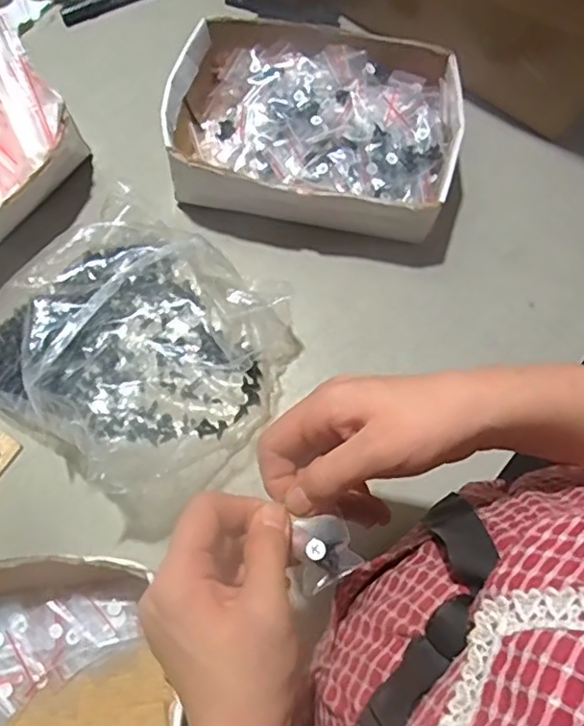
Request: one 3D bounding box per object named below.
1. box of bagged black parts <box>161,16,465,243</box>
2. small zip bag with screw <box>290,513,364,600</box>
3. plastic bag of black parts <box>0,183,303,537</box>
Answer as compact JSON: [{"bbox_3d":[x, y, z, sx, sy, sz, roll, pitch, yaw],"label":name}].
[{"bbox_3d":[0.020,-0.211,0.561,0.254,0.065,0.190,9,70,3],"label":"box of bagged black parts"},{"bbox_3d":[0.014,0.102,0.336,0.038,0.019,0.036,-29,73,-11],"label":"small zip bag with screw"},{"bbox_3d":[-0.120,-0.014,0.472,0.207,0.084,0.203,36,73,12],"label":"plastic bag of black parts"}]

